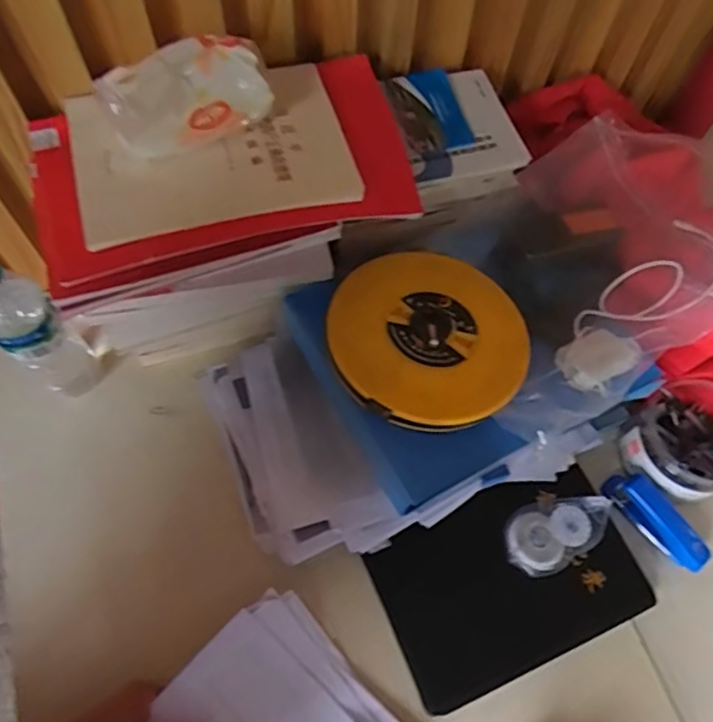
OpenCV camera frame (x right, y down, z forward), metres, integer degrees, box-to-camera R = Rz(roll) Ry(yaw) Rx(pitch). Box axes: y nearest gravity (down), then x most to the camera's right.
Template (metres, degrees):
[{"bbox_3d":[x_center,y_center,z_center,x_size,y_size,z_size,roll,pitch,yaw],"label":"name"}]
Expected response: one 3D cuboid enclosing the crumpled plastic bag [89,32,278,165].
[{"bbox_3d":[-0.141,-0.223,0.501,0.133,0.072,0.047,-21,65,-12],"label":"crumpled plastic bag"}]

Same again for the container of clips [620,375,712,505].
[{"bbox_3d":[0.370,0.084,0.655,0.113,0.074,0.127,41,69,17],"label":"container of clips"}]

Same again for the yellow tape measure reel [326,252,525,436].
[{"bbox_3d":[0.066,-0.029,0.554,0.178,0.024,0.185,1,63,-1],"label":"yellow tape measure reel"}]

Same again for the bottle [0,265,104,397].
[{"bbox_3d":[-0.319,-0.024,0.604,0.052,0.234,0.063,41,69,17],"label":"bottle"}]

